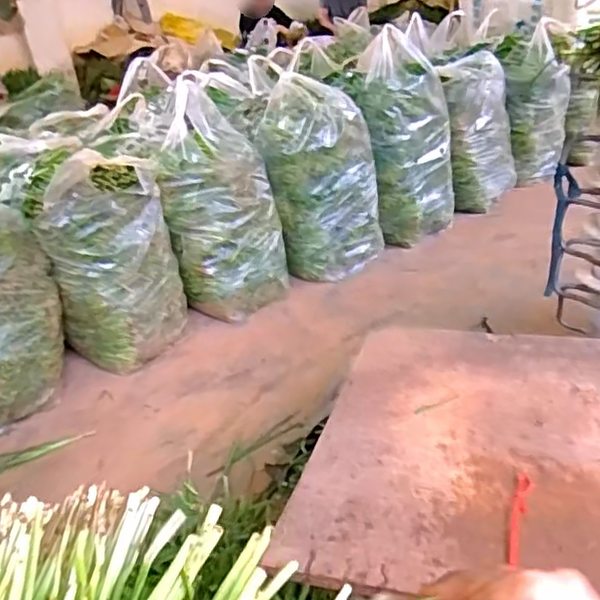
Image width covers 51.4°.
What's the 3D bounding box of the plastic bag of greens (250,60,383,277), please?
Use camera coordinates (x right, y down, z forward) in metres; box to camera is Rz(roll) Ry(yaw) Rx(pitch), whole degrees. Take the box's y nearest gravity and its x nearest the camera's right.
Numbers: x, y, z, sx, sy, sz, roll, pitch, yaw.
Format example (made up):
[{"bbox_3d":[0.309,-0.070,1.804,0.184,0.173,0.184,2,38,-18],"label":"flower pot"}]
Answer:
[{"bbox_3d":[0.071,-0.353,1.879,0.313,0.560,0.278,-3,27,7],"label":"plastic bag of greens"}]

